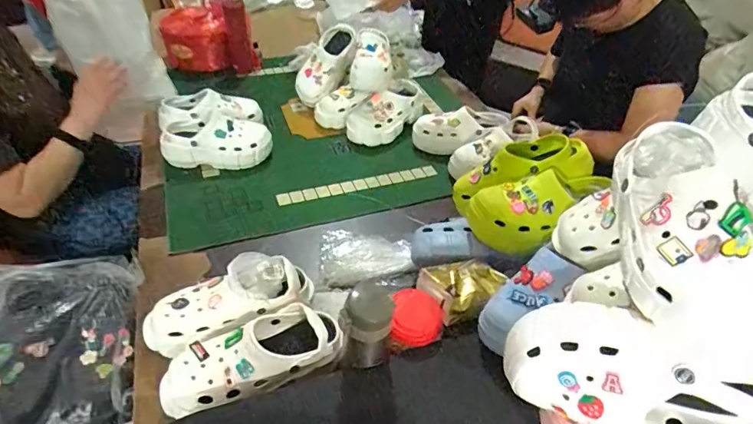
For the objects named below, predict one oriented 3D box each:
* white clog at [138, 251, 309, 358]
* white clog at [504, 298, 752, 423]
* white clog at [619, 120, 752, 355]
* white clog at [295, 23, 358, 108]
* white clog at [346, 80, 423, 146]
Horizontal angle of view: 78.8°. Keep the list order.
[{"bbox_3d":[-0.246,0.149,0.765,0.270,0.113,0.110,-17,45,-21],"label":"white clog"},{"bbox_3d":[0.272,0.170,0.496,0.256,0.131,0.091,14,20,29],"label":"white clog"},{"bbox_3d":[0.317,0.007,0.466,0.105,0.096,0.247,1,66,-2],"label":"white clog"},{"bbox_3d":[-0.146,-0.427,1.335,0.124,0.098,0.248,36,95,32],"label":"white clog"},{"bbox_3d":[0.034,-0.267,1.278,0.260,0.109,0.107,-31,51,-32],"label":"white clog"}]

